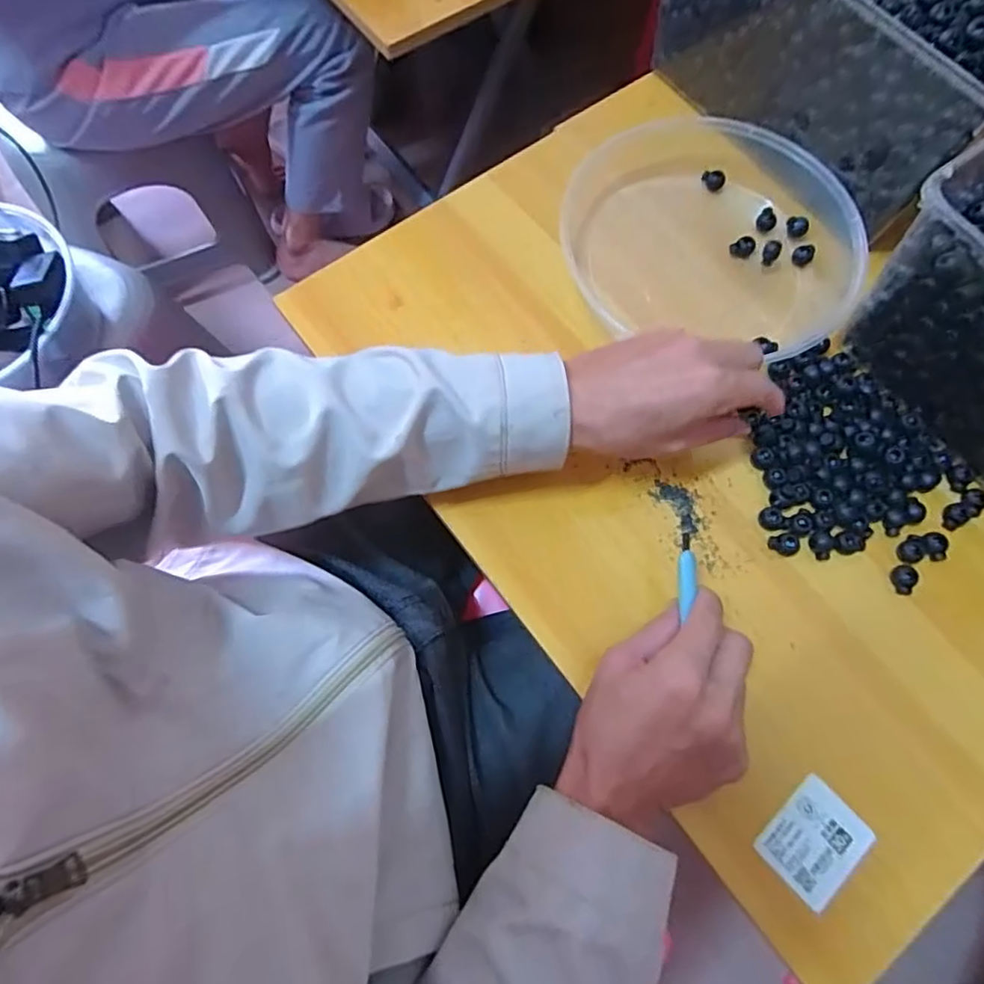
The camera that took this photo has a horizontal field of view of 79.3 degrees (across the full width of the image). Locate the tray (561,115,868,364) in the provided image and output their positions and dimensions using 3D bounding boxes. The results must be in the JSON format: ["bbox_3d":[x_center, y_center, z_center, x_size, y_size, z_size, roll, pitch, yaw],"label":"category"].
[{"bbox_3d":[0.184,-0.213,0.477,0.243,0.054,0.194,9,73,-4],"label":"tray"}]

